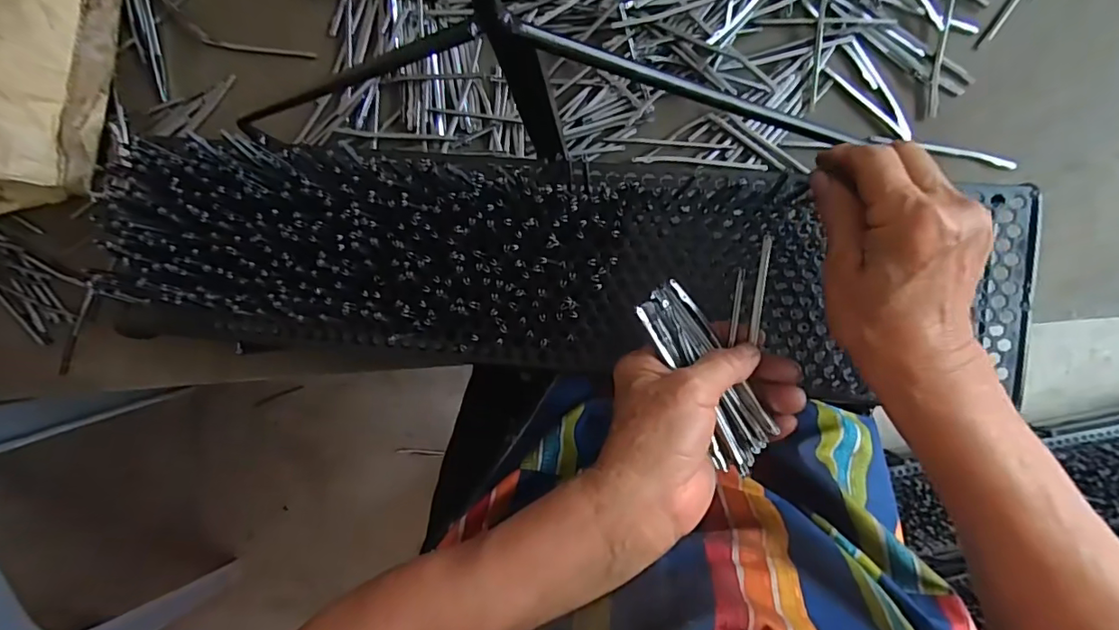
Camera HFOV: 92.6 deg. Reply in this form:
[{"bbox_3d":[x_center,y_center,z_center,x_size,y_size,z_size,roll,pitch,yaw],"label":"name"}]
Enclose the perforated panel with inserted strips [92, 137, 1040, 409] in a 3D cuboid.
[{"bbox_3d":[-0.011,-0.032,0.344,0.592,0.047,0.135,3,93,4],"label":"perforated panel with inserted strips"}]

